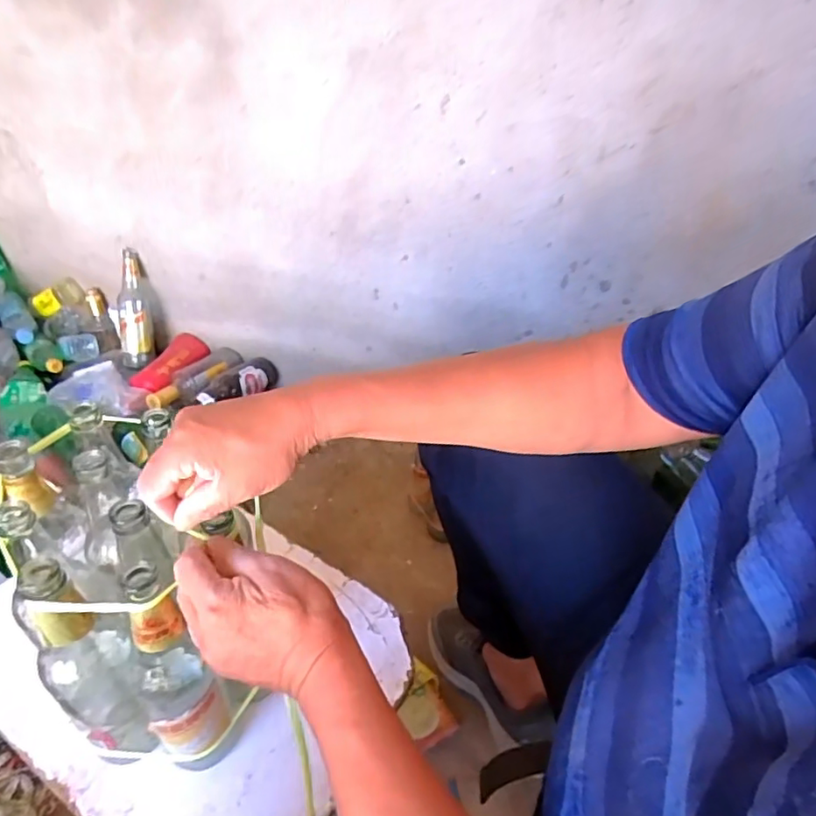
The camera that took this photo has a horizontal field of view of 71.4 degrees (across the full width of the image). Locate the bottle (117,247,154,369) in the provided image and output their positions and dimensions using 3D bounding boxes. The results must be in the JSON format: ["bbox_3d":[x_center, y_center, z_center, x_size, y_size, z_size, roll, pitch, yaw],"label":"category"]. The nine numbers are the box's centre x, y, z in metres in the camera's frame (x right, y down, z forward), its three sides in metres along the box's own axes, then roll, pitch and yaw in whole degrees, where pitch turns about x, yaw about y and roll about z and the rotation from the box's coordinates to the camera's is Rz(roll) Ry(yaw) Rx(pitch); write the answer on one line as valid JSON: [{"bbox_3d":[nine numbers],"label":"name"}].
[{"bbox_3d":[-0.603,-0.215,1.246,0.079,0.253,0.054,0,8,-4],"label":"bottle"}]

